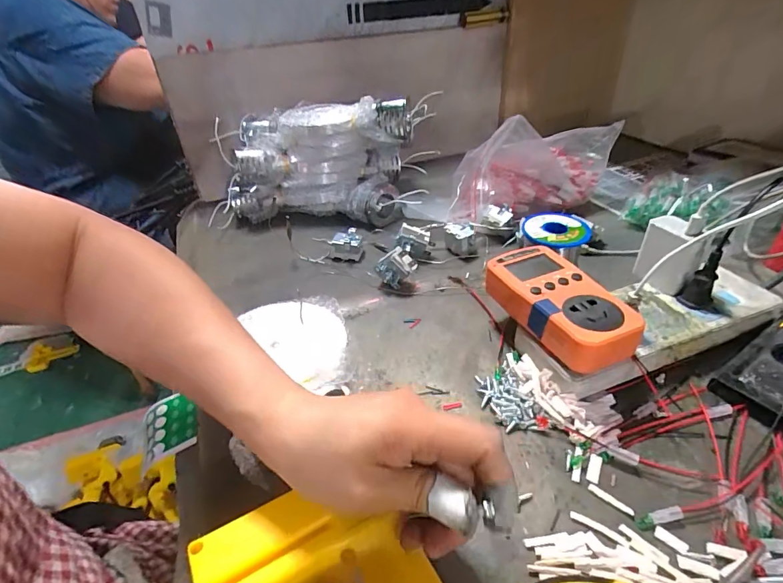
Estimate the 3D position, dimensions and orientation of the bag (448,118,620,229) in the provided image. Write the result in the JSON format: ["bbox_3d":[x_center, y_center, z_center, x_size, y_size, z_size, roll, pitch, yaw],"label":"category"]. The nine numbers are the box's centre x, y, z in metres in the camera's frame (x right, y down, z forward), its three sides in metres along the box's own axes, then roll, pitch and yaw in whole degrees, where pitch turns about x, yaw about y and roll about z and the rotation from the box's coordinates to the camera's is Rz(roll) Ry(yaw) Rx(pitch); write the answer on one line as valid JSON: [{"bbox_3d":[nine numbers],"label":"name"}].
[{"bbox_3d":[0.177,-0.163,0.549,0.233,0.123,0.095,-19,40,-18],"label":"bag"}]

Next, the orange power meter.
[{"bbox_3d":[0.136,0.009,0.340,0.063,0.032,0.121,-16,39,-14],"label":"orange power meter"}]

